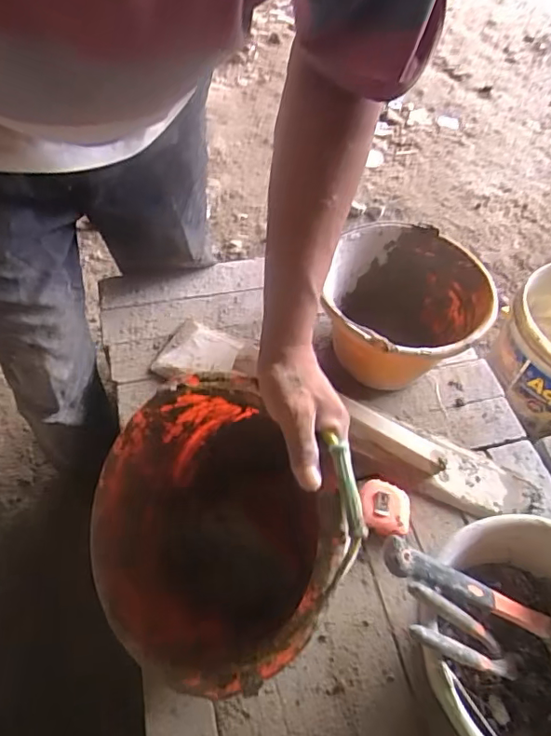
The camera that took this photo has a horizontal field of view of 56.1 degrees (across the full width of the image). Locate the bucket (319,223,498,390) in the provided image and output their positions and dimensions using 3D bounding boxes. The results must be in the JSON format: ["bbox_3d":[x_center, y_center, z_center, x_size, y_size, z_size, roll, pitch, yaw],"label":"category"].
[{"bbox_3d":[0.199,-0.081,0.789,0.212,0.150,0.249,0,57,-4],"label":"bucket"}]

